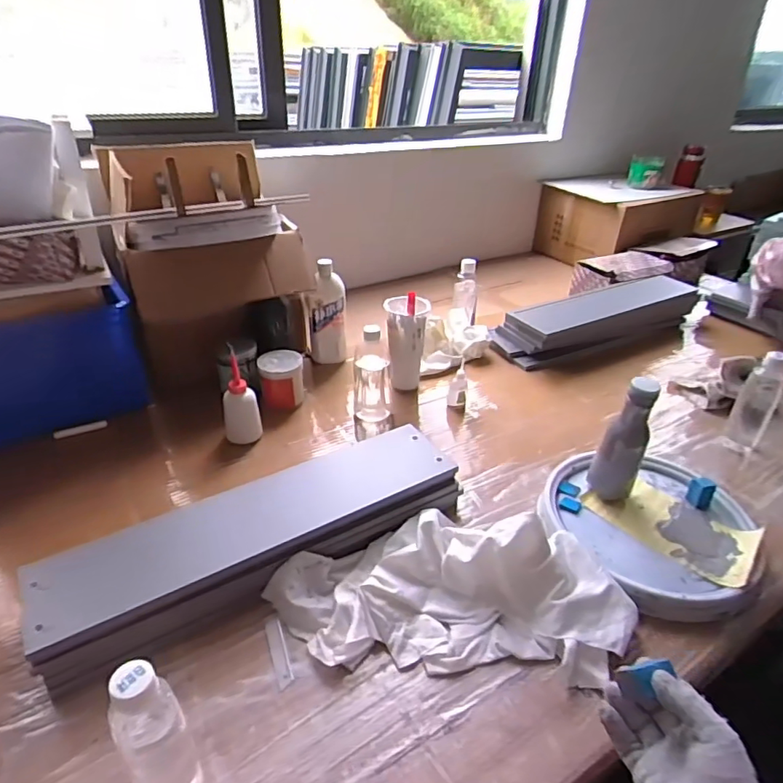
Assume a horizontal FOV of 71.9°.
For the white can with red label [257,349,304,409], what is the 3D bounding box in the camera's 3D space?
[{"bbox_3d":[-0.213,-0.022,1.049,0.084,0.083,0.079,-5,33,-11],"label":"white can with red label"}]

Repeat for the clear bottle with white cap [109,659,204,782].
[{"bbox_3d":[-0.203,0.295,0.464,0.053,0.185,0.061,-14,35,-24],"label":"clear bottle with white cap"}]

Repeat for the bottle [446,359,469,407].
[{"bbox_3d":[0.134,-0.017,1.080,0.038,0.099,0.027,6,32,6],"label":"bottle"}]

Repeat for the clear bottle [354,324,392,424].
[{"bbox_3d":[-0.035,-0.036,1.011,0.071,0.181,0.073,0,32,-3],"label":"clear bottle"}]

